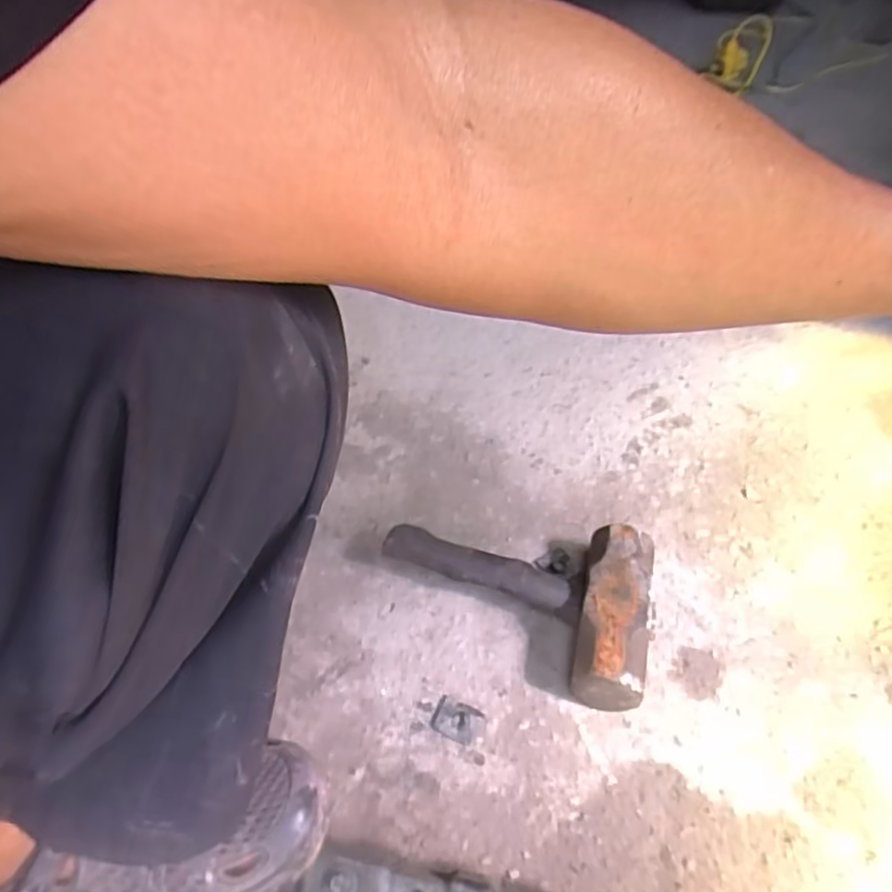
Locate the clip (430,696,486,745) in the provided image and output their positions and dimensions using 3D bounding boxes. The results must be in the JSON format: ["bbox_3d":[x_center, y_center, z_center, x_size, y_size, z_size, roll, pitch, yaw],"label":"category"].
[{"bbox_3d":[0.011,0.231,0.563,0.045,0.004,0.030,17,48,21],"label":"clip"}]

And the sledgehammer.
[{"bbox_3d":[0.059,0.138,0.614,0.239,0.057,0.152,7,45,13],"label":"sledgehammer"}]

